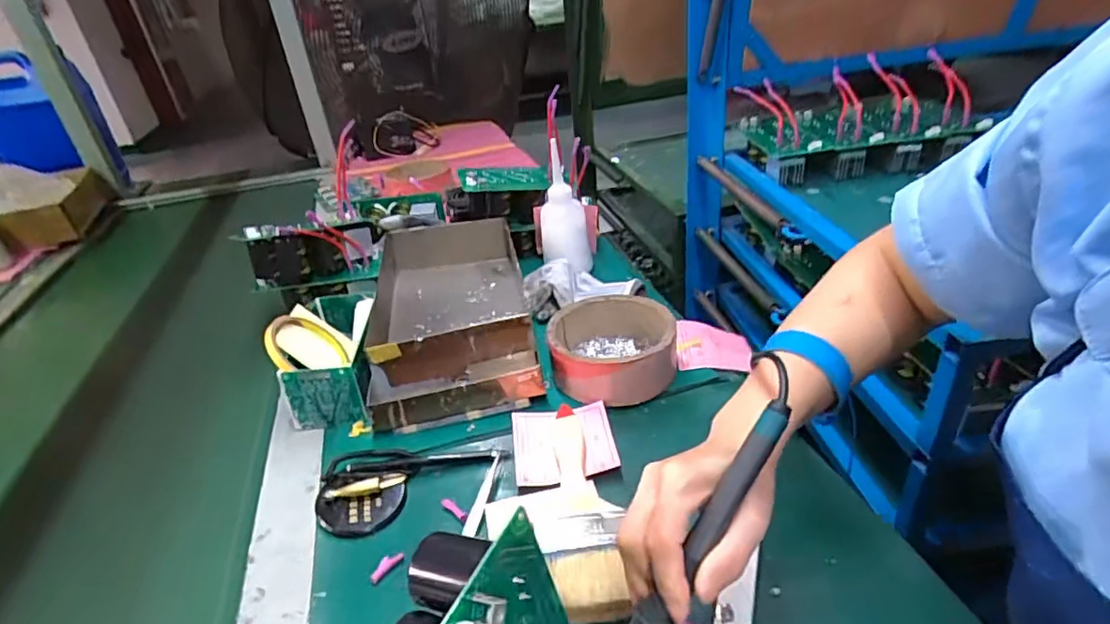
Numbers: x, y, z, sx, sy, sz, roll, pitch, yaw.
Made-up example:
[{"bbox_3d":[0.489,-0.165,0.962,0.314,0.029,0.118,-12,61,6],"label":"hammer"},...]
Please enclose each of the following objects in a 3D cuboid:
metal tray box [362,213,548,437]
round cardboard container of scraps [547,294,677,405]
[{"bbox_3d":[-0.126,-0.007,0.661,0.181,0.063,0.330,-10,32,-6],"label":"metal tray box"},{"bbox_3d":[0.054,0.035,0.576,0.118,0.052,0.112,-5,32,3],"label":"round cardboard container of scraps"}]

